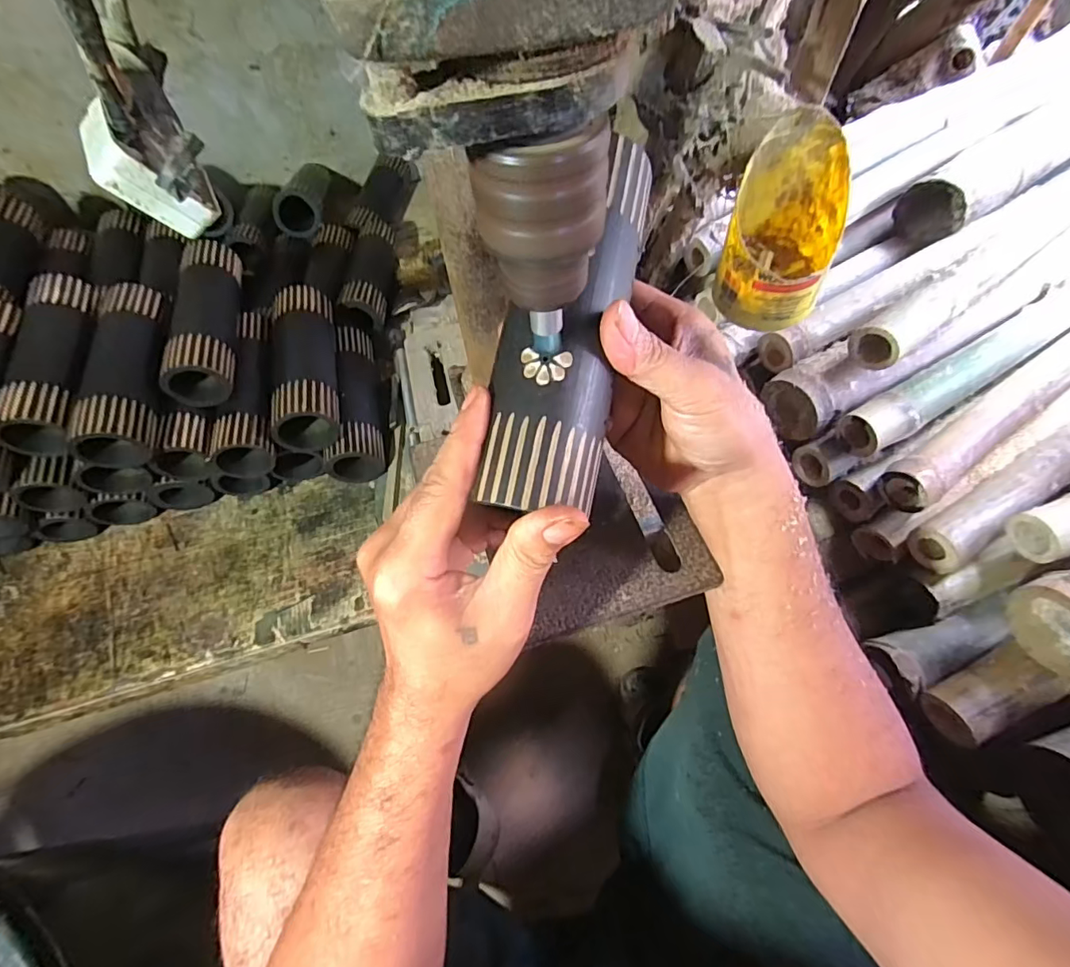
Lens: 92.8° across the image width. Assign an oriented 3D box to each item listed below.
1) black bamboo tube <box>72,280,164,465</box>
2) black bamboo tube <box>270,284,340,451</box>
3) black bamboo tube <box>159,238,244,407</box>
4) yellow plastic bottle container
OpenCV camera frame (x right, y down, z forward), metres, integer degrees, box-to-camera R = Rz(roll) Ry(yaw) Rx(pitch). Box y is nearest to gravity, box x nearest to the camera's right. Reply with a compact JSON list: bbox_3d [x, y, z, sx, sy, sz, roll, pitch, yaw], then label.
[{"bbox_3d":[-0.364,-0.107,0.458,0.062,0.049,0.192,-13,63,-5],"label":"black bamboo tube"},{"bbox_3d":[-0.232,-0.126,0.519,0.056,0.054,0.181,-12,63,-5],"label":"black bamboo tube"},{"bbox_3d":[-0.315,-0.157,0.493,0.055,0.053,0.181,-13,63,-5],"label":"black bamboo tube"},{"bbox_3d":[0.213,-0.214,0.434,0.092,0.126,0.099,22,65,12],"label":"yellow plastic bottle container"}]

